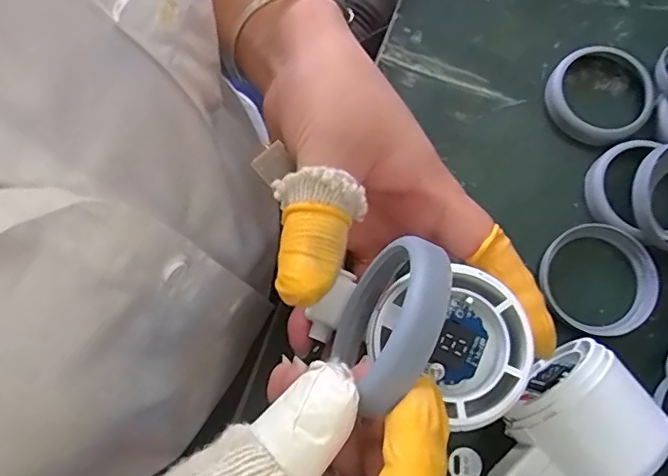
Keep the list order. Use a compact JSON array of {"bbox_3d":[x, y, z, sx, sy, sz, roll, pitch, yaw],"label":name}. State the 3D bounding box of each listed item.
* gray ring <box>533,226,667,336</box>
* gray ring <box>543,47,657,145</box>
[{"bbox_3d":[0.143,0.023,0.299,0.057,0.010,0.062,0,76,1],"label":"gray ring"},{"bbox_3d":[0.155,-0.084,0.320,0.060,0.011,0.056,0,76,1],"label":"gray ring"}]

